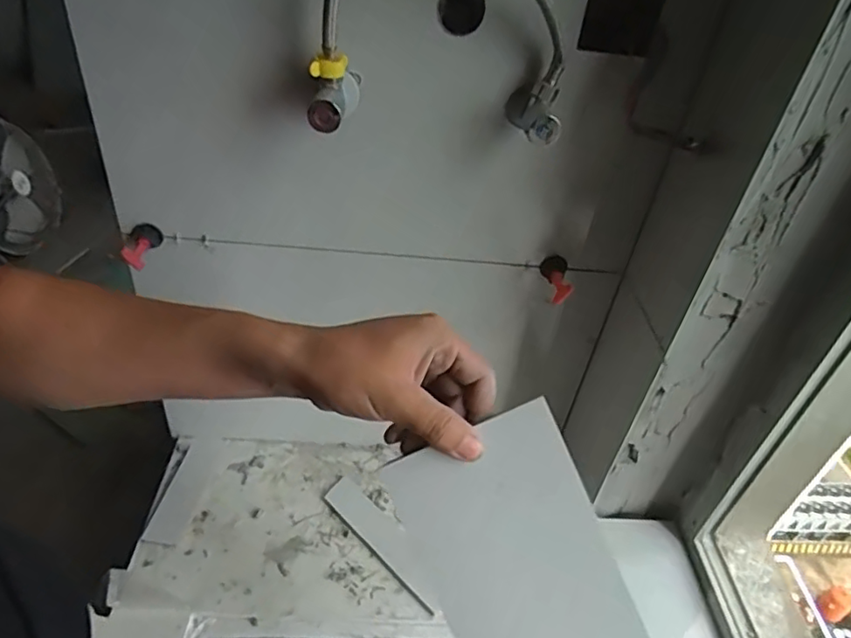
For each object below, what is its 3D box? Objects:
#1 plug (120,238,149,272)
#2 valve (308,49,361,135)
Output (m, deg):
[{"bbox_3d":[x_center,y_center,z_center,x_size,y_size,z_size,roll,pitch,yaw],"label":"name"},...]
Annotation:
[{"bbox_3d":[-0.316,-0.071,0.640,0.020,0.020,0.036,3,38,-5],"label":"plug"},{"bbox_3d":[-0.082,-0.209,0.534,0.044,0.057,0.084,2,39,-7],"label":"valve"}]

